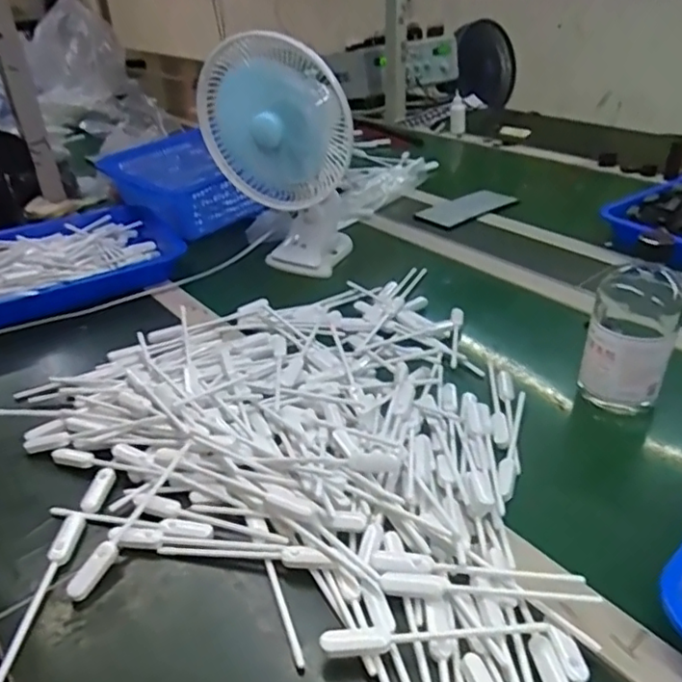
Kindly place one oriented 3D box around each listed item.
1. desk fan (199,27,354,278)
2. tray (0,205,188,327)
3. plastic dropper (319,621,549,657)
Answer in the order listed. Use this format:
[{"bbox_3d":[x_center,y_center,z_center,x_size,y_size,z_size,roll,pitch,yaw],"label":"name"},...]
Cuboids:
[{"bbox_3d":[-0.086,-0.267,0.848,0.188,0.293,0.204,-4,33,-2],"label":"desk fan"},{"bbox_3d":[-0.446,-0.120,0.907,0.393,0.048,0.297,-17,36,-21],"label":"tray"},{"bbox_3d":[0.059,0.189,0.384,0.142,0.013,0.014,-5,33,-3],"label":"plastic dropper"}]

